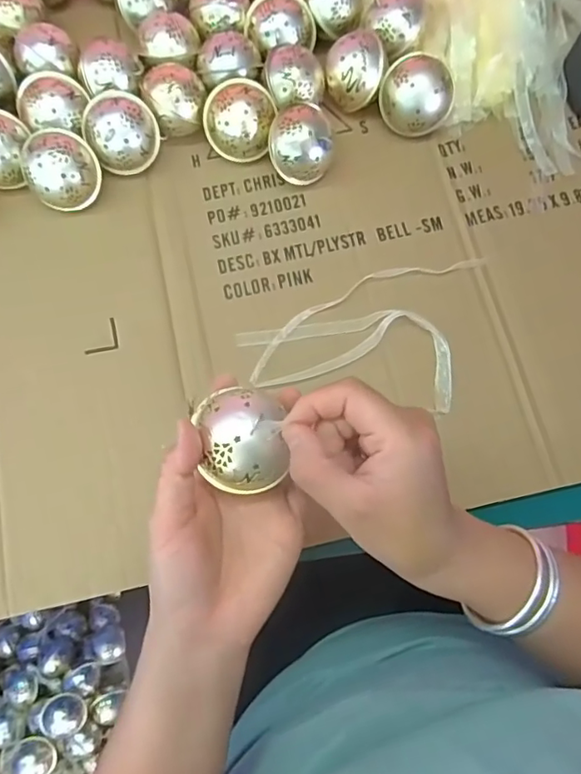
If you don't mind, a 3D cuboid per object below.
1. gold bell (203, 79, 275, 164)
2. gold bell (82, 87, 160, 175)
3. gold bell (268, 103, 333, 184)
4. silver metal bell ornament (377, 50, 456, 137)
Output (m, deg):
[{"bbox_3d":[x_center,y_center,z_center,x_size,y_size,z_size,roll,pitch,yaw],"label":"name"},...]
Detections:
[{"bbox_3d":[-0.042,-0.219,0.456,0.057,0.055,0.055,-9,75,-2],"label":"gold bell"},{"bbox_3d":[-0.138,-0.207,0.449,0.057,0.056,0.054,0,75,0],"label":"gold bell"},{"bbox_3d":[0.009,-0.192,0.446,0.051,0.055,0.049,6,75,1],"label":"gold bell"},{"bbox_3d":[0.106,-0.244,0.464,0.060,0.052,0.049,15,76,4],"label":"silver metal bell ornament"}]

